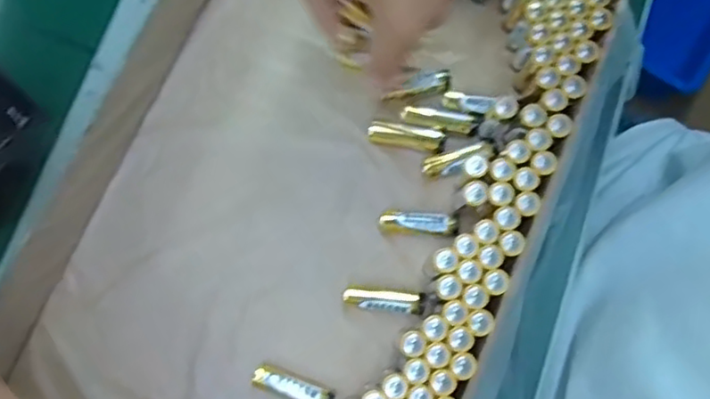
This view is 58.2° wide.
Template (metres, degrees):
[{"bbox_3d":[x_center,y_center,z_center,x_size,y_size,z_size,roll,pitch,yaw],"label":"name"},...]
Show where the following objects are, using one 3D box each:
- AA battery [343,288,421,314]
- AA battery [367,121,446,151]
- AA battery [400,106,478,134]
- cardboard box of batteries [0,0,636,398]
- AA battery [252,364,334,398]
[{"bbox_3d":[0.016,0.060,0.379,0.047,0.011,0.011,10,79,-12],"label":"AA battery"},{"bbox_3d":[0.032,-0.039,0.399,0.048,0.015,0.013,14,79,3],"label":"AA battery"},{"bbox_3d":[0.052,-0.050,0.400,0.050,0.014,0.014,13,78,2],"label":"AA battery"},{"bbox_3d":[-0.014,0.001,0.378,0.316,0.060,0.384,22,80,4],"label":"cardboard box of batteries"},{"bbox_3d":[-0.036,0.110,0.374,0.049,0.013,0.013,22,78,4],"label":"AA battery"}]

